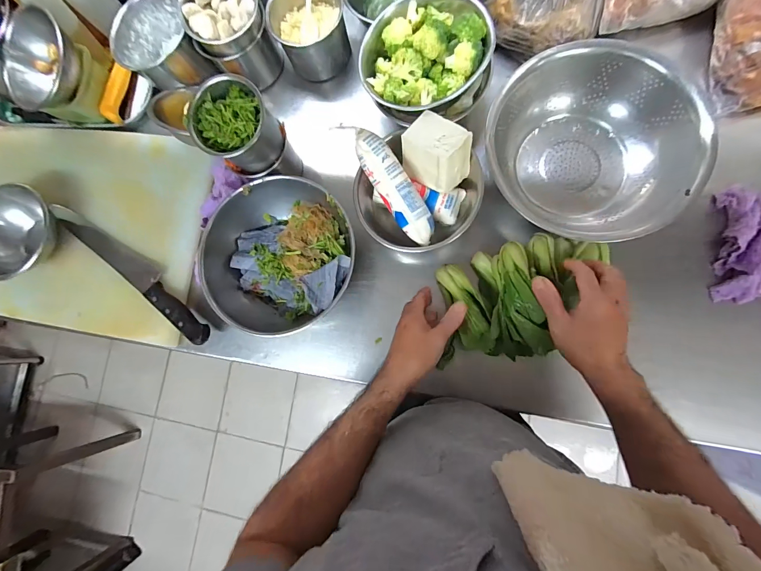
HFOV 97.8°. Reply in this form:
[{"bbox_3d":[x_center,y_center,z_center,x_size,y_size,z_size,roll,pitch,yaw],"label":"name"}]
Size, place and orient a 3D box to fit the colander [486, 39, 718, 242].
[{"bbox_3d":[0.276,-0.194,0.455,0.254,0.089,0.230,11,86,9],"label":"colander"}]

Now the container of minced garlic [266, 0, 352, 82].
[{"bbox_3d":[-0.111,-0.417,0.540,0.116,0.091,0.108,-12,83,6],"label":"container of minced garlic"}]

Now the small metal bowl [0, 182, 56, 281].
[{"bbox_3d":[-0.584,-0.082,0.541,0.135,0.063,0.146,-1,84,8],"label":"small metal bowl"}]

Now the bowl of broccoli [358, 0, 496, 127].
[{"bbox_3d":[0.059,-0.305,0.454,0.164,0.079,0.155,-1,84,8],"label":"bowl of broccoli"}]

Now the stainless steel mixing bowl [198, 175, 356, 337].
[{"bbox_3d":[-0.141,-0.038,0.485,0.211,0.084,0.215,-1,84,8],"label":"stainless steel mixing bowl"}]

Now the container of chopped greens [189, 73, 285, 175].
[{"bbox_3d":[-0.184,-0.204,0.442,0.093,0.101,0.095,-1,84,8],"label":"container of chopped greens"}]

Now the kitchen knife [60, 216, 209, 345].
[{"bbox_3d":[-0.389,-0.019,0.531,0.322,0.029,0.048,38,90,10],"label":"kitchen knife"}]

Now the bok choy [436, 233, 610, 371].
[{"bbox_3d":[0.177,0.018,0.425,0.230,0.084,0.138,-15,83,6],"label":"bok choy"}]

